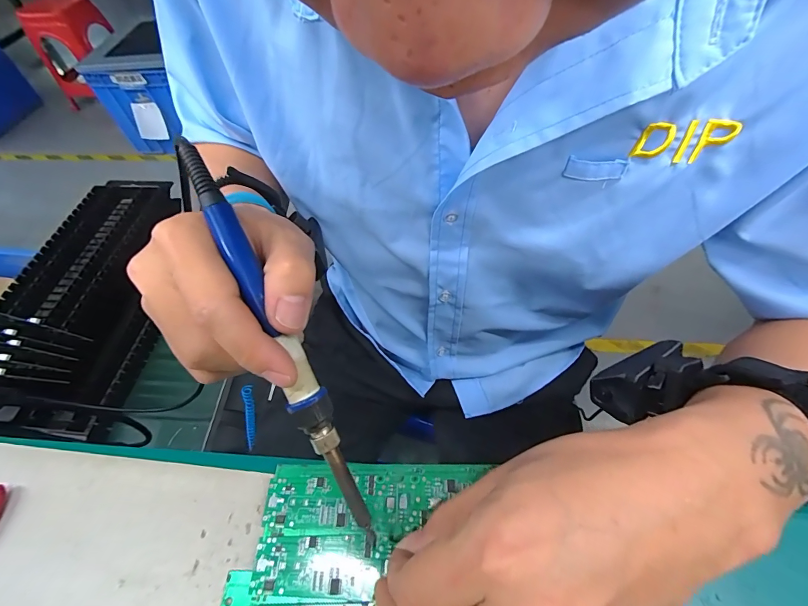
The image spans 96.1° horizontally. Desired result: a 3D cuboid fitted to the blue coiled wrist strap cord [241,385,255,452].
[{"bbox_3d":[-0.192,0.144,0.450,0.015,0.113,0.009,28,35,21],"label":"blue coiled wrist strap cord"}]

